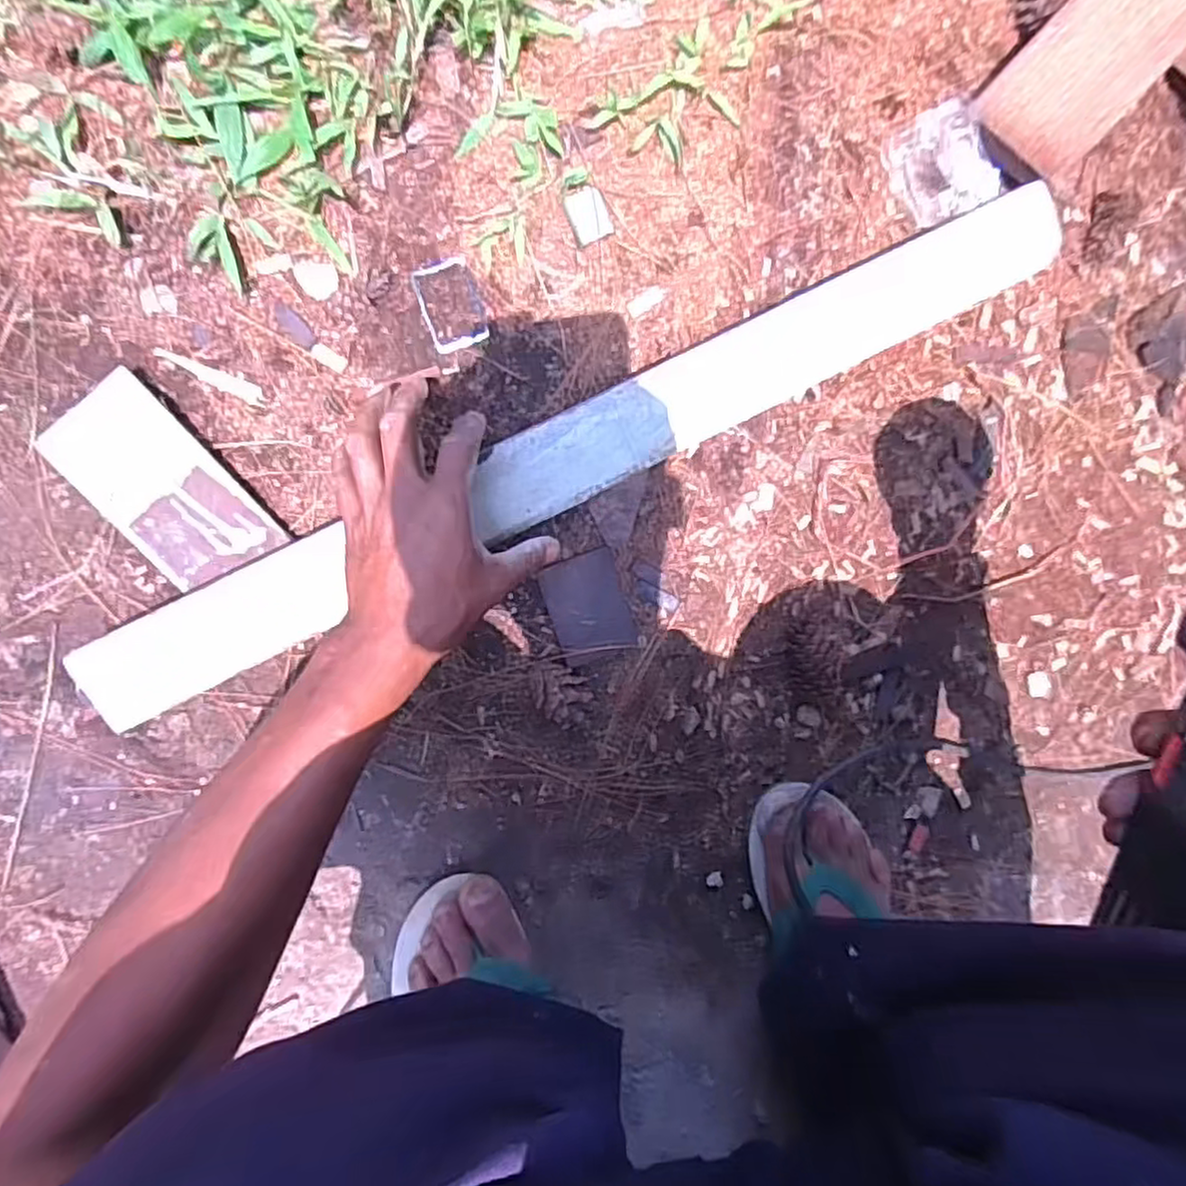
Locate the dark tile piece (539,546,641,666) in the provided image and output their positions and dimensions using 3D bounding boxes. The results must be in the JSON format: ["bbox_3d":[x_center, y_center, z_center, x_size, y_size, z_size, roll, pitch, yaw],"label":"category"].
[{"bbox_3d":[-0.003,0.011,0.530,0.058,0.004,0.079,-18,93,-7],"label":"dark tile piece"}]

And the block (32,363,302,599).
[{"bbox_3d":[-0.291,-0.070,0.475,0.077,0.023,0.146,-41,96,-5],"label":"block"}]

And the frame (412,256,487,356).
[{"bbox_3d":[-0.101,-0.207,0.502,0.041,0.004,0.063,-18,93,-7],"label":"frame"}]

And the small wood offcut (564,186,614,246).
[{"bbox_3d":[-0.003,-0.273,0.505,0.028,0.008,0.036,-26,94,-7],"label":"small wood offcut"}]

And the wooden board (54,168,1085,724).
[{"bbox_3d":[0.002,-0.100,0.469,0.707,0.041,0.060,-27,94,-3],"label":"wooden board"}]

